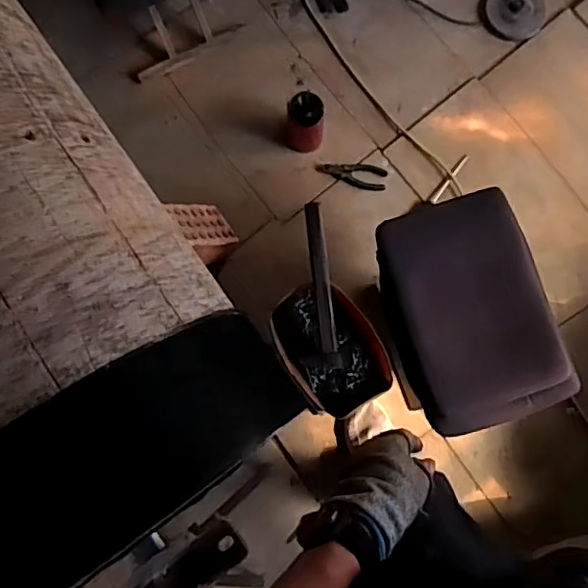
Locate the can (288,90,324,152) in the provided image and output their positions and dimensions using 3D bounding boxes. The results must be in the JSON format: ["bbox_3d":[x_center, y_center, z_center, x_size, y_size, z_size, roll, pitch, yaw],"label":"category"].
[{"bbox_3d":[0.026,-0.390,1.327,0.084,0.139,0.092,0,80,2],"label":"can"}]

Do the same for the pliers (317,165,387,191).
[{"bbox_3d":[0.138,-0.288,1.381,0.165,0.019,0.058,8,81,4],"label":"pliers"}]

